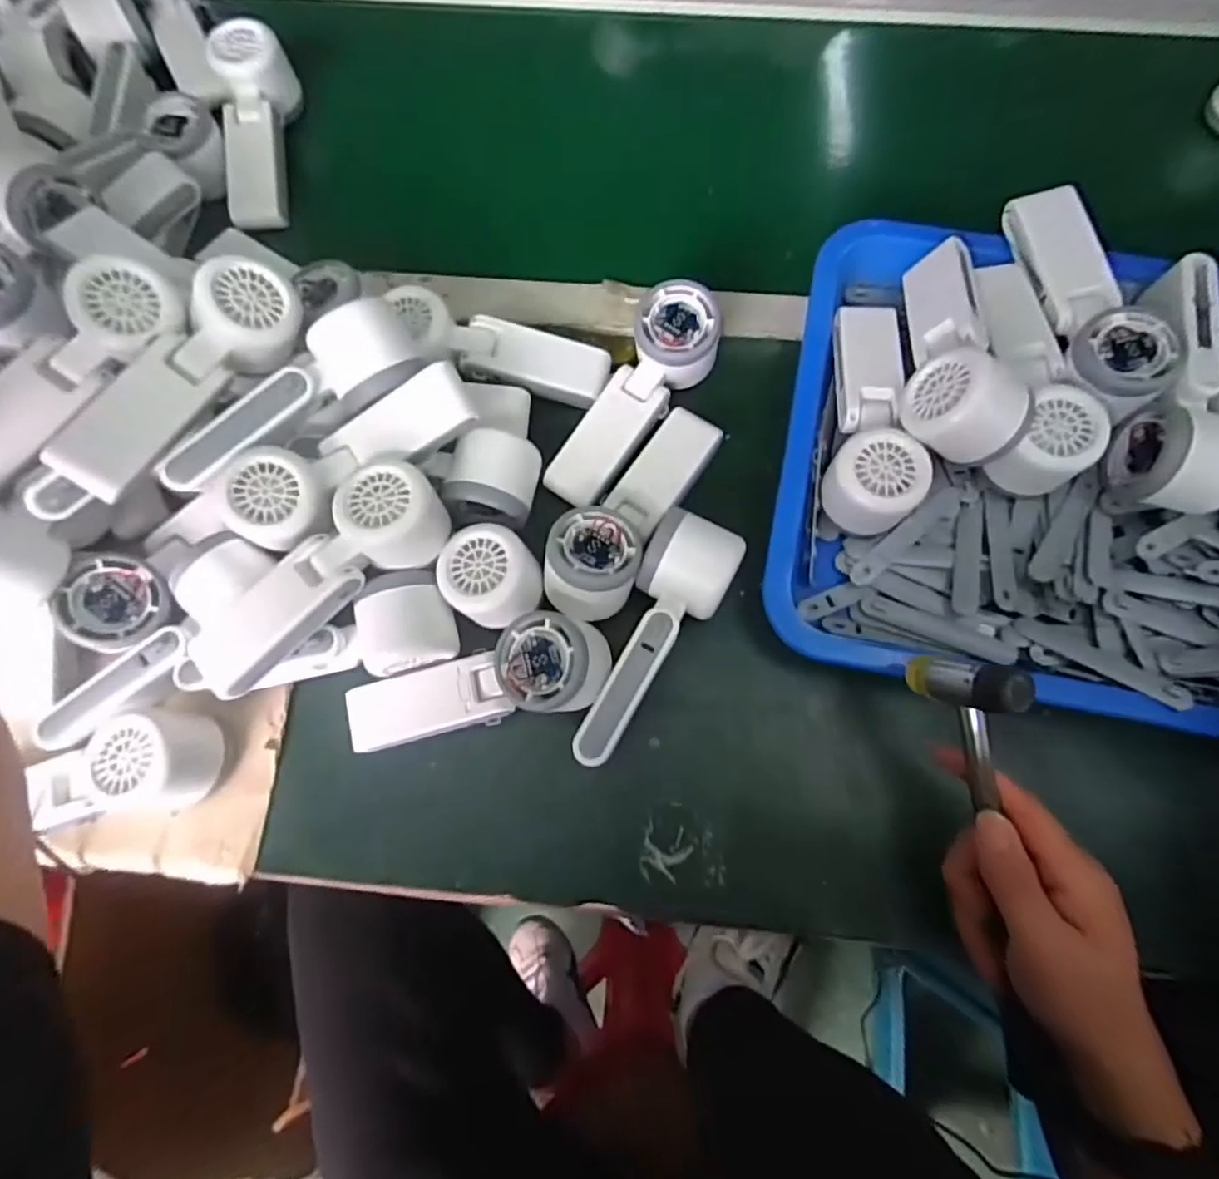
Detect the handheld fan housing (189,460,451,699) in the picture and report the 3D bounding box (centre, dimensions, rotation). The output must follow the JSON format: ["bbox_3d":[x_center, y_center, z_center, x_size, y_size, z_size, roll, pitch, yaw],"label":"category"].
[{"bbox_3d":[-0.177,-0.006,0.375,0.182,0.041,0.059,-37,76,-9],"label":"handheld fan housing"}]

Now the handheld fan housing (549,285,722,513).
[{"bbox_3d":[0.017,-0.132,0.455,0.052,0.045,0.166,35,90,11],"label":"handheld fan housing"}]

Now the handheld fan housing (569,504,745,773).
[{"bbox_3d":[0.027,0.032,0.397,0.056,0.045,0.166,26,76,8],"label":"handheld fan housing"}]

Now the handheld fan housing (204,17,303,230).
[{"bbox_3d":[-0.289,-0.375,0.531,0.055,0.038,0.171,-4,86,0],"label":"handheld fan housing"}]

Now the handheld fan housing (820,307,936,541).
[{"bbox_3d":[0.177,-0.115,0.424,0.060,0.044,0.171,6,74,3],"label":"handheld fan housing"}]

